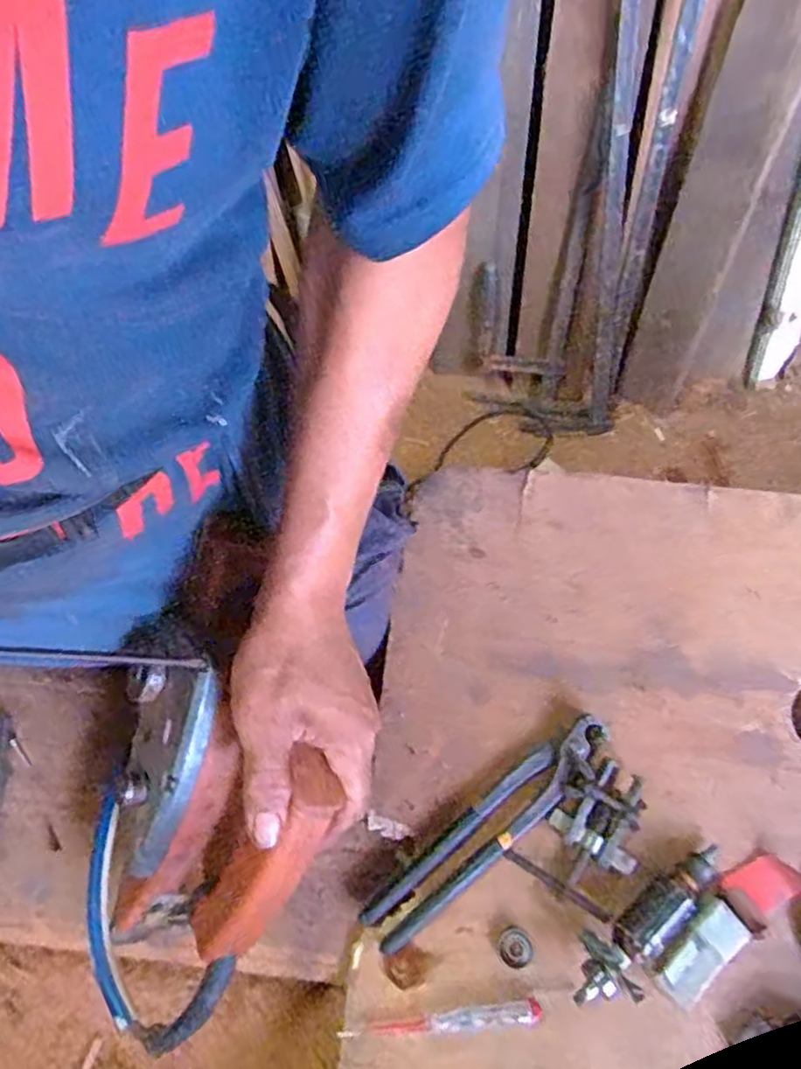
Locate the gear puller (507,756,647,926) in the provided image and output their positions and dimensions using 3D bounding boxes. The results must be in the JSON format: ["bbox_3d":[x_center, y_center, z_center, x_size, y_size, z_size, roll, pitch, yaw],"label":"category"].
[{"bbox_3d":[0.135,0.213,0.498,0.066,0.030,0.095,34,72,13],"label":"gear puller"}]

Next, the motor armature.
[{"bbox_3d":[0.169,0.262,0.480,0.040,0.033,0.138,42,74,15],"label":"motor armature"}]

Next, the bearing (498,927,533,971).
[{"bbox_3d":[0.080,0.288,0.488,0.023,0.005,0.025,-20,69,-8],"label":"bearing"}]

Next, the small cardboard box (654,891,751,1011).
[{"bbox_3d":[0.201,0.281,0.477,0.033,0.031,0.070,43,74,16],"label":"small cardboard box"}]

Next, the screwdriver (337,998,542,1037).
[{"bbox_3d":[0.027,0.331,0.475,0.134,0.014,0.014,-6,68,-2],"label":"screwdriver"}]

